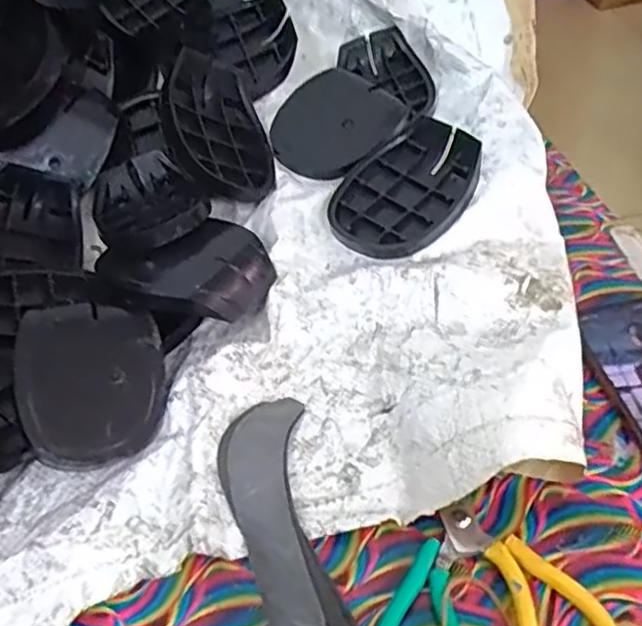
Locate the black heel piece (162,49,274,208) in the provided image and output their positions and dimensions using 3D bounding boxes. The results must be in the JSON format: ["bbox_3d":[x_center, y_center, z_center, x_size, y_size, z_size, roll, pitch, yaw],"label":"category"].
[{"bbox_3d":[-0.085,-0.151,0.558,0.085,0.022,0.130,-3,64,-39],"label":"black heel piece"}]

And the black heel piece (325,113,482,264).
[{"bbox_3d":[0.065,-0.097,0.539,0.124,0.021,0.090,-45,66,-8],"label":"black heel piece"}]

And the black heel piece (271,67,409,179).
[{"bbox_3d":[0.010,-0.161,0.577,0.091,0.019,0.102,32,78,15],"label":"black heel piece"}]

